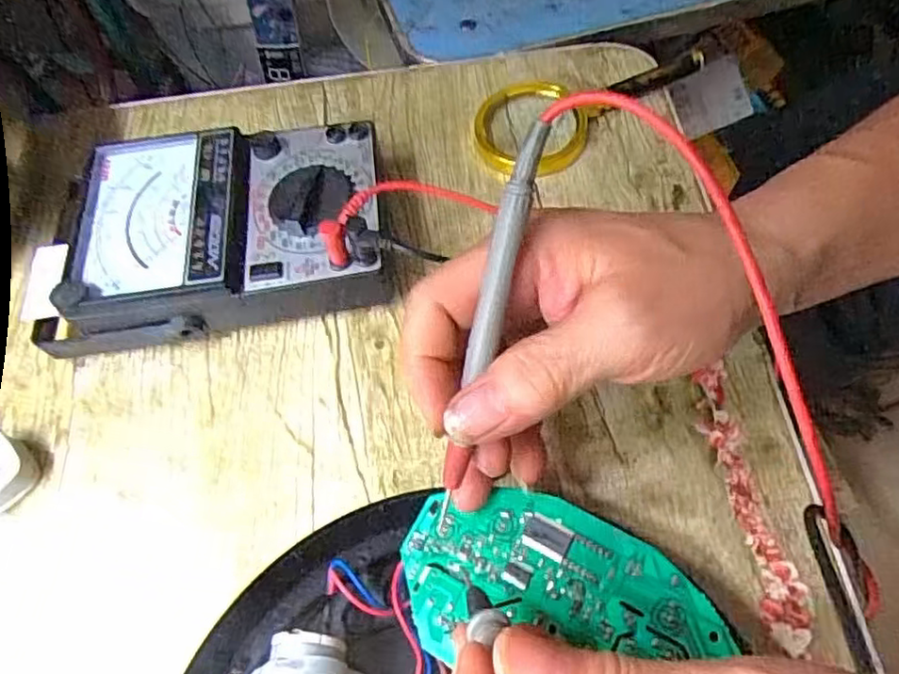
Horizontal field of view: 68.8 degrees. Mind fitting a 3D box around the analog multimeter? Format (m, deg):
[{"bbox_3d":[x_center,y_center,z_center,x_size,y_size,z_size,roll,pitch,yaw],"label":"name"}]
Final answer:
[{"bbox_3d":[-0.124,-0.057,0.364,0.175,0.046,0.115,-5,61,1],"label":"analog multimeter"}]

